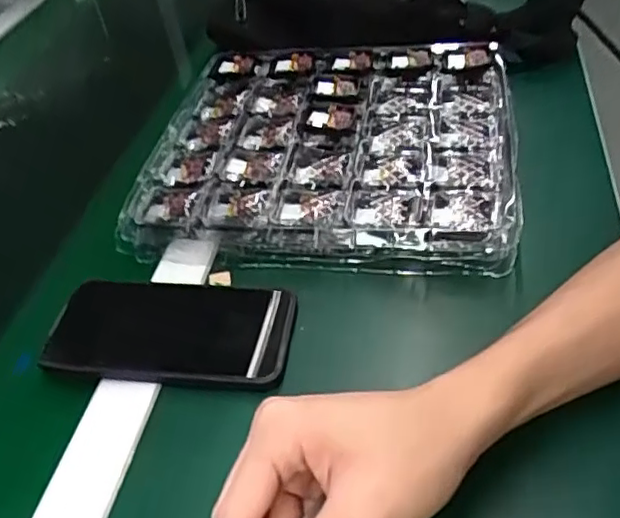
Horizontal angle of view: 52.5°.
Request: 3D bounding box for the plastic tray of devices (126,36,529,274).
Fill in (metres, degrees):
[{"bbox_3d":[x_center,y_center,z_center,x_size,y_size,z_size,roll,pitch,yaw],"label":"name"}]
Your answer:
[{"bbox_3d":[0.017,-0.101,0.528,0.292,0.045,0.270,4,45,14],"label":"plastic tray of devices"}]

